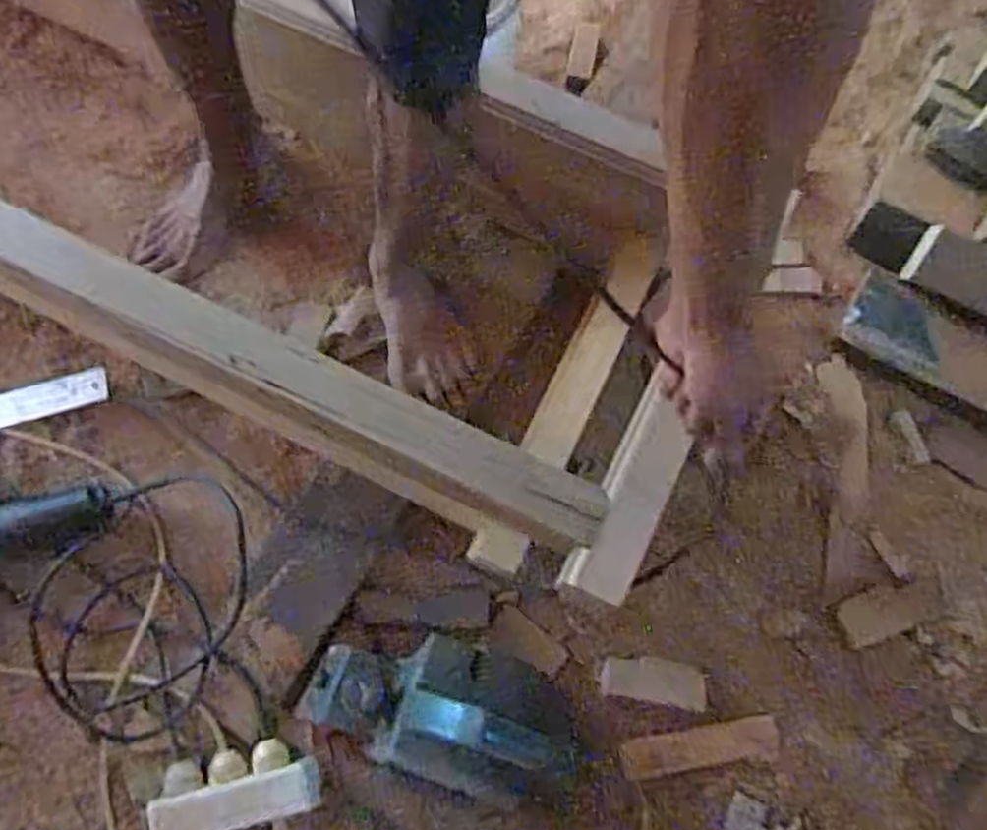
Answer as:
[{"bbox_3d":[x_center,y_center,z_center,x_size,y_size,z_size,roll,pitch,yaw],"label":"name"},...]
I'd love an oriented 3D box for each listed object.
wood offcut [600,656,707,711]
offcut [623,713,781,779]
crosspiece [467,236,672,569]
[{"bbox_3d":[0.179,0.297,0.870,0.116,0.011,0.046,10,72,1],"label":"wood offcut"},{"bbox_3d":[0.222,0.359,0.838,0.168,0.008,0.042,-8,73,-5],"label":"offcut"},{"bbox_3d":[0.077,-0.011,0.835,0.056,0.032,0.387,26,93,6],"label":"crosspiece"}]

